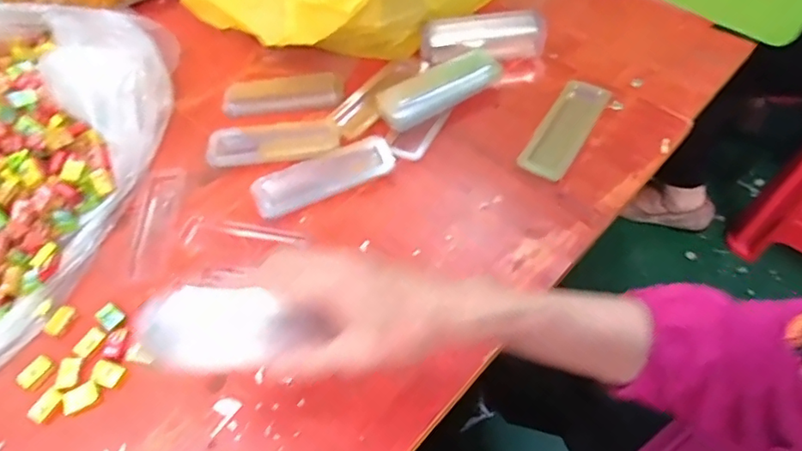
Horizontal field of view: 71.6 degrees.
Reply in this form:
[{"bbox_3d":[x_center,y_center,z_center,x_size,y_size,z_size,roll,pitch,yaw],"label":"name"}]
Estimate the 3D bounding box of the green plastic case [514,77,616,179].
[{"bbox_3d":[0.167,-0.098,0.564,0.047,0.019,0.137,26,62,22],"label":"green plastic case"}]

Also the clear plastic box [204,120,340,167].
[{"bbox_3d":[-0.135,-0.090,0.582,0.138,0.011,0.050,-5,55,3],"label":"clear plastic box"}]

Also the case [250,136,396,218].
[{"bbox_3d":[-0.078,-0.054,0.550,0.140,0.014,0.046,-23,56,-9],"label":"case"}]

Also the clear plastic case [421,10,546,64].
[{"bbox_3d":[0.093,-0.212,0.625,0.137,0.037,0.039,-7,55,1],"label":"clear plastic case"}]

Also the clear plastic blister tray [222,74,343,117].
[{"bbox_3d":[-0.135,-0.148,0.629,0.131,0.022,0.037,-5,55,3],"label":"clear plastic blister tray"}]

